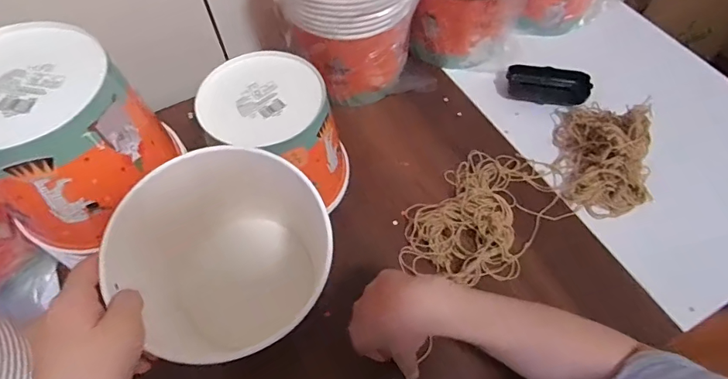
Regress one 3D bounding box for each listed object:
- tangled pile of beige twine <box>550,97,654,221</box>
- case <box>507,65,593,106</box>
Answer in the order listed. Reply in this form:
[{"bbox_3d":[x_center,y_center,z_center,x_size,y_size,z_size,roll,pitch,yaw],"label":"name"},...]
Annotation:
[{"bbox_3d":[0.290,-0.054,0.543,0.096,0.072,0.154,-1,60,0],"label":"tangled pile of beige twine"},{"bbox_3d":[0.256,-0.149,0.623,0.107,0.029,0.053,15,61,9],"label":"case"}]

